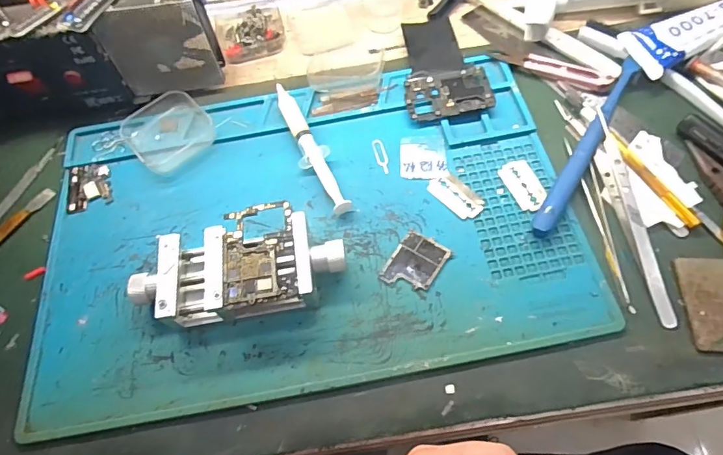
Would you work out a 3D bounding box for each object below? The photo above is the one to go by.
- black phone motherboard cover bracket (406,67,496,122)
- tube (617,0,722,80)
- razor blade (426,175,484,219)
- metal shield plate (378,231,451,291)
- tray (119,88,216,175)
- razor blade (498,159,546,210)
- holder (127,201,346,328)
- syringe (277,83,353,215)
[{"bbox_3d":[0.071,-0.110,0.371,0.068,0.007,0.048,-7,62,2],"label":"black phone motherboard cover bracket"},{"bbox_3d":[0.267,-0.158,0.369,0.111,0.025,0.042,-25,63,-8],"label":"tube"},{"bbox_3d":[0.068,-0.022,0.330,0.019,0.004,0.041,-39,66,-14],"label":"razor blade"},{"bbox_3d":[0.037,0.024,0.309,0.033,0.004,0.041,27,68,18],"label":"metal shield plate"},{"bbox_3d":[-0.157,-0.078,0.371,0.062,0.022,0.064,-39,66,-14],"label":"tray"},{"bbox_3d":[0.119,-0.032,0.332,0.025,0.004,0.042,-22,63,-6],"label":"razor blade"},{"bbox_3d":[-0.080,0.025,0.301,0.133,0.032,0.070,-6,62,2],"label":"holder"},{"bbox_3d":[-0.041,-0.063,0.355,0.023,0.014,0.127,-25,63,-8],"label":"syringe"}]

